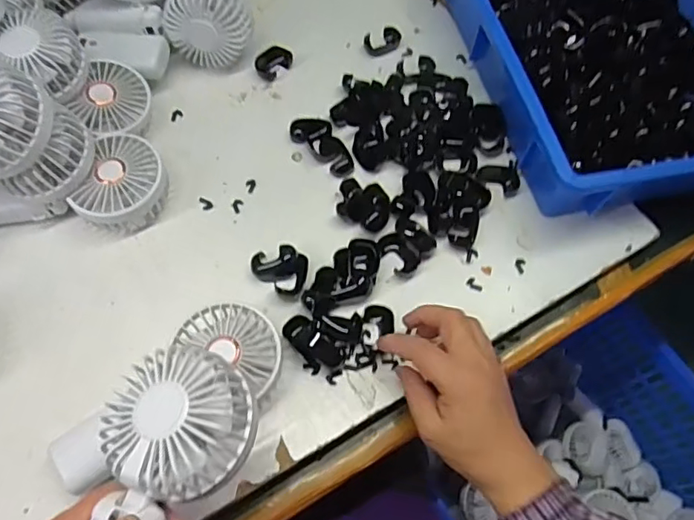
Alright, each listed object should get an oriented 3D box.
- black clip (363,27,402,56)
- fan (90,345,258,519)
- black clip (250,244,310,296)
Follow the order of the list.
[{"bbox_3d":[0.041,-0.250,0.629,0.043,0.010,0.027,-23,68,-14],"label":"black clip"},{"bbox_3d":[-0.108,0.137,0.311,0.082,0.035,0.169,14,84,3],"label":"fan"},{"bbox_3d":[-0.060,0.007,0.489,0.050,0.020,0.038,10,64,2],"label":"black clip"}]

